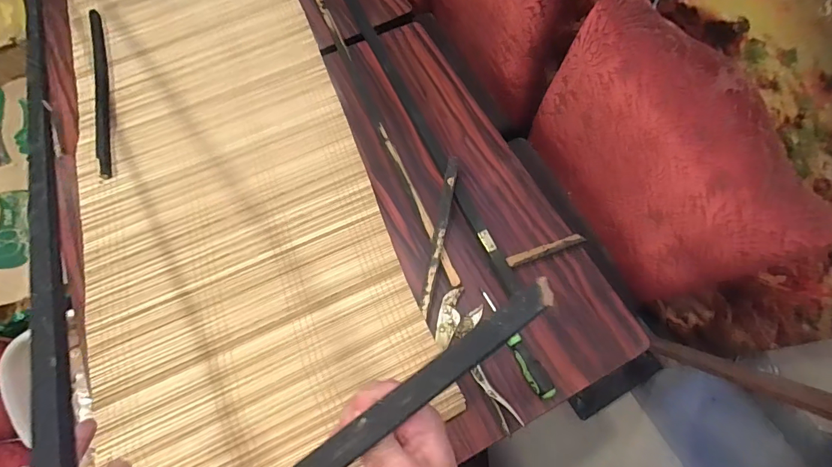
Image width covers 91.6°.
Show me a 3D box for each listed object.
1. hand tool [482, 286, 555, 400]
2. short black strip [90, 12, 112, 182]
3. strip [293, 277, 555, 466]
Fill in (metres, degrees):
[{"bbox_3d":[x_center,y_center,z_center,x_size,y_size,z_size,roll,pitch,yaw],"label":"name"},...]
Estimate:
[{"bbox_3d":[0.149,0.169,0.621,0.029,0.020,0.180,-30,68,-10],"label":"hand tool"},{"bbox_3d":[-0.661,-0.308,0.846,0.026,0.012,0.472,-19,66,-6],"label":"short black strip"},{"bbox_3d":[-0.043,0.130,0.244,0.326,0.010,0.020,-35,69,-10],"label":"strip"}]

